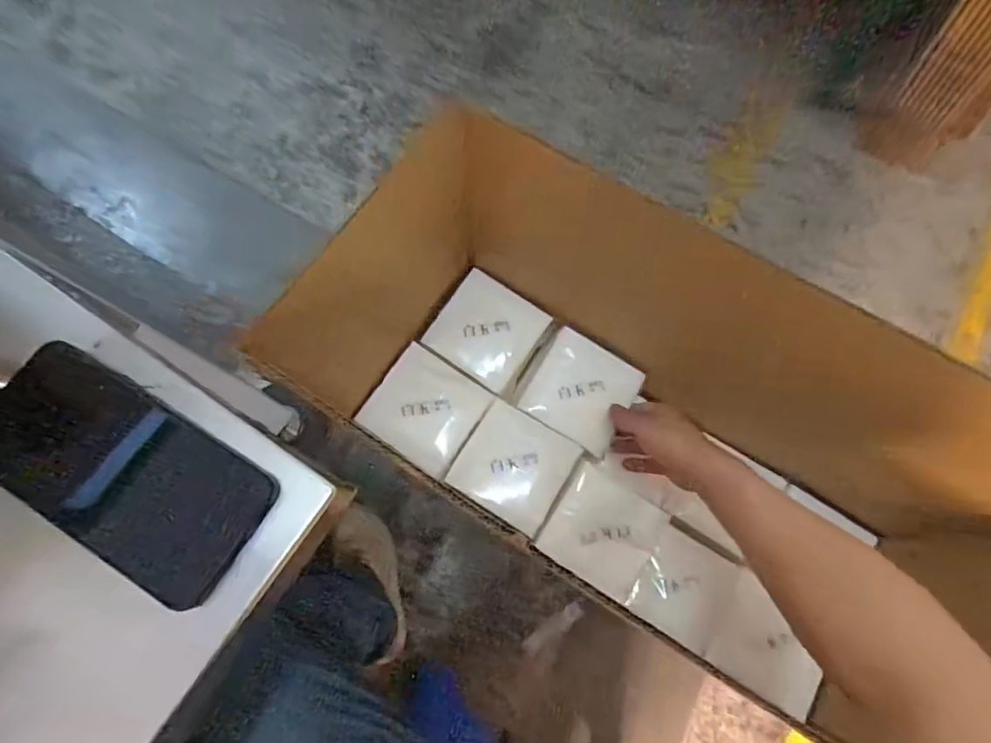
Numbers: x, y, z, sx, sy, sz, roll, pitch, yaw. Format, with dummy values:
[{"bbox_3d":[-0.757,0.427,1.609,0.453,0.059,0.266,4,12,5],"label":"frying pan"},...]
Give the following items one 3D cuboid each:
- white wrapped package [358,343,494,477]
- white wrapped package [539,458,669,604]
[{"bbox_3d":[-0.080,0.043,0.606,0.117,0.020,0.112,32,77,9],"label":"white wrapped package"},{"bbox_3d":[0.123,0.175,0.587,0.116,0.034,0.112,34,77,9],"label":"white wrapped package"}]

